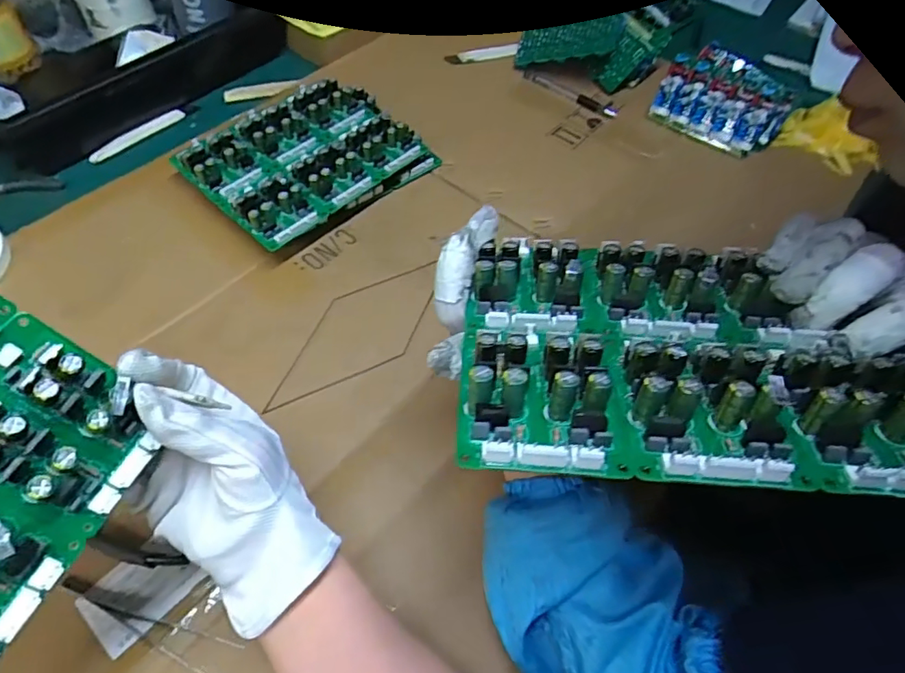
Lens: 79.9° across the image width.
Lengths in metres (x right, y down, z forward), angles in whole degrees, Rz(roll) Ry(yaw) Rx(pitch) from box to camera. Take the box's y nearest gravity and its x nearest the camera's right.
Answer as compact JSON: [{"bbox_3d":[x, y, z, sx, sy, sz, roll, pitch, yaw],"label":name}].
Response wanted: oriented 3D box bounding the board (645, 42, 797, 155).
[{"bbox_3d":[0.317,-0.278,0.634,0.081,0.067,0.138,-38,67,-23],"label":"board"}]

